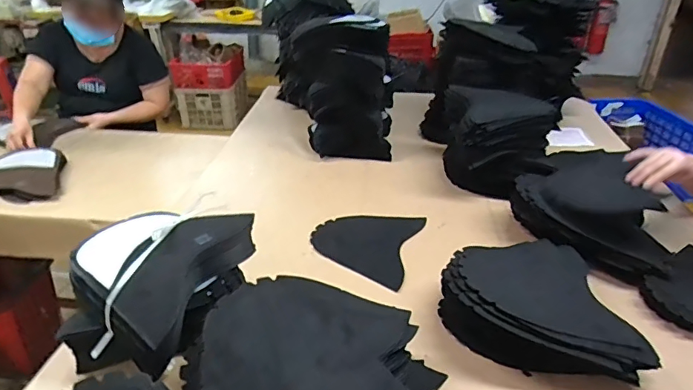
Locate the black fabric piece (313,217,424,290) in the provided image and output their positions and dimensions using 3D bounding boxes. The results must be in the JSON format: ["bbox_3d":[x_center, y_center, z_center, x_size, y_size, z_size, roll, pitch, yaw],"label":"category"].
[{"bbox_3d":[0.036,0.101,1.025,0.215,0.009,0.251,10,31,17],"label":"black fabric piece"}]

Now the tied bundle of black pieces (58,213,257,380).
[{"bbox_3d":[-0.292,0.139,0.768,0.198,0.151,0.272,14,32,22],"label":"tied bundle of black pieces"}]

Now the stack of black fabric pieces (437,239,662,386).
[{"bbox_3d":[0.297,0.178,0.782,0.268,0.105,0.272,-3,30,-5],"label":"stack of black fabric pieces"}]

